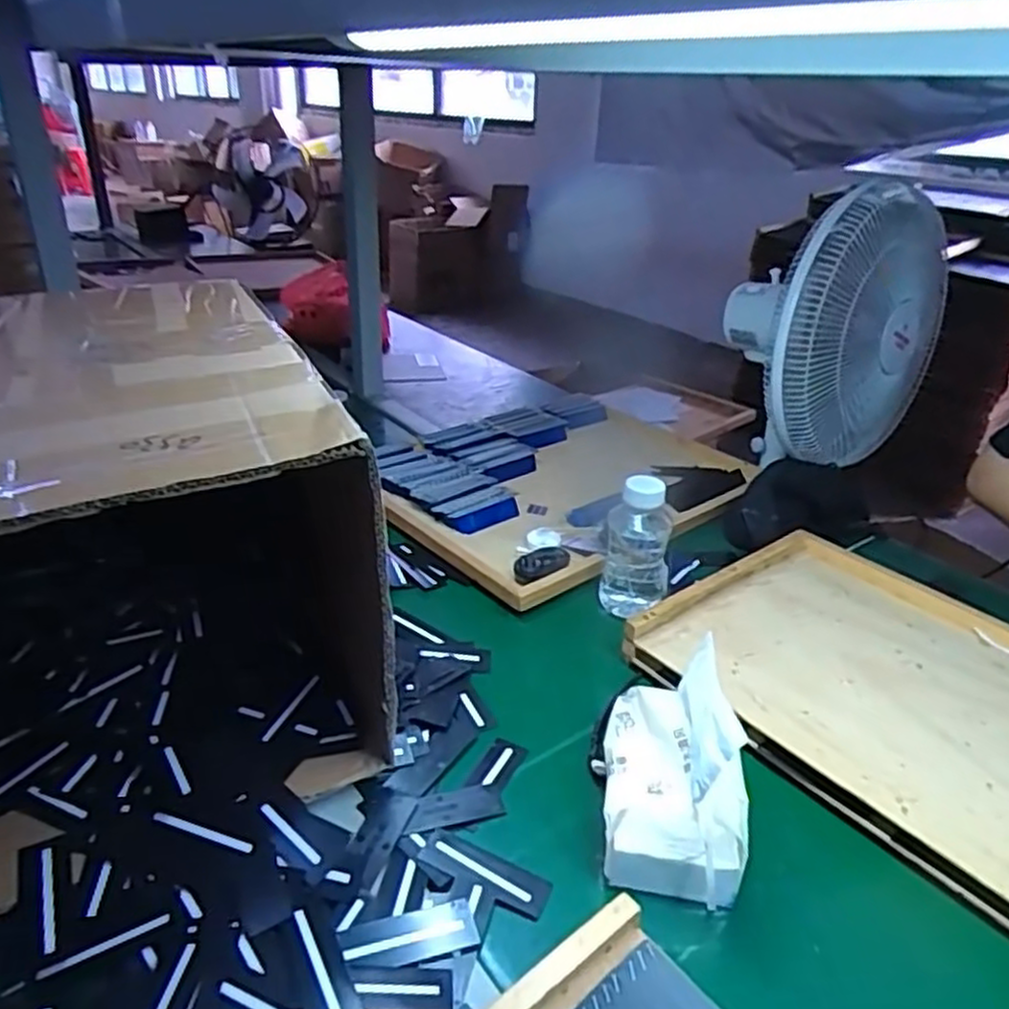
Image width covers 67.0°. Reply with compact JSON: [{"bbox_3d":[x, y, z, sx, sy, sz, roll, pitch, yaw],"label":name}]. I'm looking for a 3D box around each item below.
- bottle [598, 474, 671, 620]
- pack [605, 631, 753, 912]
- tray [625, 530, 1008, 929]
[{"bbox_3d":[0.140,0.040,0.799,0.068,0.153,0.059,8,26,12],"label":"bottle"},{"bbox_3d":[0.123,0.185,0.558,0.093,0.134,0.138,5,26,5],"label":"pack"},{"bbox_3d":[0.398,0.189,0.664,0.344,0.055,0.502,-21,36,-36],"label":"tray"}]

